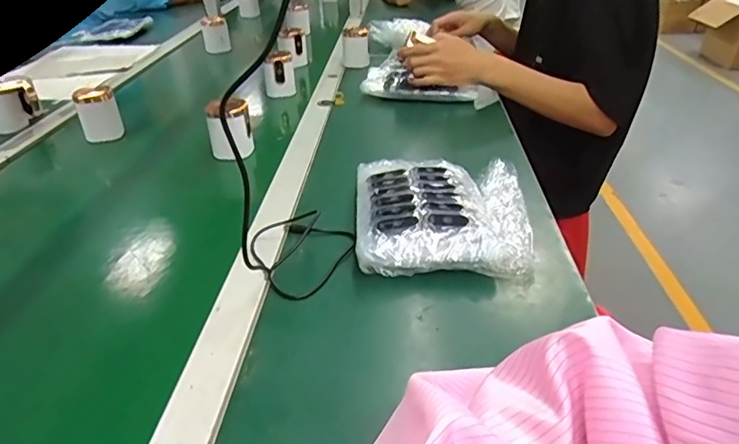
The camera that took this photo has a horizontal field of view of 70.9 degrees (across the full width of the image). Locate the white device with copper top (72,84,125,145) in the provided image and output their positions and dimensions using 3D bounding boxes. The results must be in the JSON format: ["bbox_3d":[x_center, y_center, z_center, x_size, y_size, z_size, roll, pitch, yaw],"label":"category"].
[{"bbox_3d":[-0.427,-0.172,0.821,0.056,0.076,0.051,-19,36,-21],"label":"white device with copper top"}]

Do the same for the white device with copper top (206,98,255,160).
[{"bbox_3d":[-0.200,-0.133,0.736,0.058,0.079,0.044,10,36,19],"label":"white device with copper top"}]

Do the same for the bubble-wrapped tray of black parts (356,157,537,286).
[{"bbox_3d":[0.080,-0.016,0.566,0.181,0.043,0.199,-1,34,4],"label":"bubble-wrapped tray of black parts"}]

